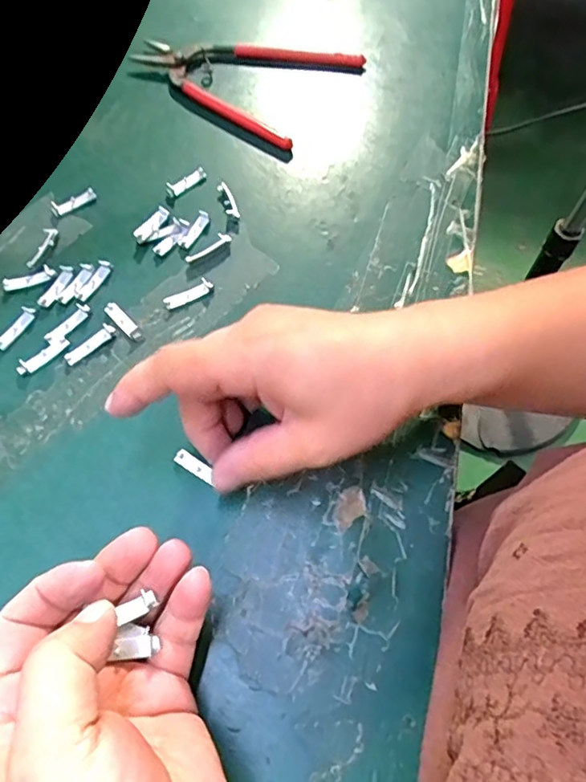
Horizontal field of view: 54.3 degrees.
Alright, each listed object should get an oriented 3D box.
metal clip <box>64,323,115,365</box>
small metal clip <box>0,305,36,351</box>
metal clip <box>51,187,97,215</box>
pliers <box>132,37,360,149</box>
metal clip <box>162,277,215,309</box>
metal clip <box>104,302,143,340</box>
[{"bbox_3d":[-0.111,-0.026,0.313,0.008,0.004,0.030,40,69,19],"label":"metal clip"},{"bbox_3d":[-0.155,-0.035,0.319,0.008,0.004,0.028,26,66,13],"label":"small metal clip"},{"bbox_3d":[-0.139,-0.121,0.363,0.027,0.006,0.008,-33,67,-16],"label":"metal clip"},{"bbox_3d":[-0.042,-0.235,0.414,0.152,0.012,0.096,28,66,14],"label":"pliers"},{"bbox_3d":[-0.060,-0.056,0.329,0.029,0.004,0.008,-27,81,-9],"label":"metal clip"},{"bbox_3d":[-0.096,-0.040,0.321,0.008,0.004,0.031,-40,69,-18],"label":"metal clip"}]

